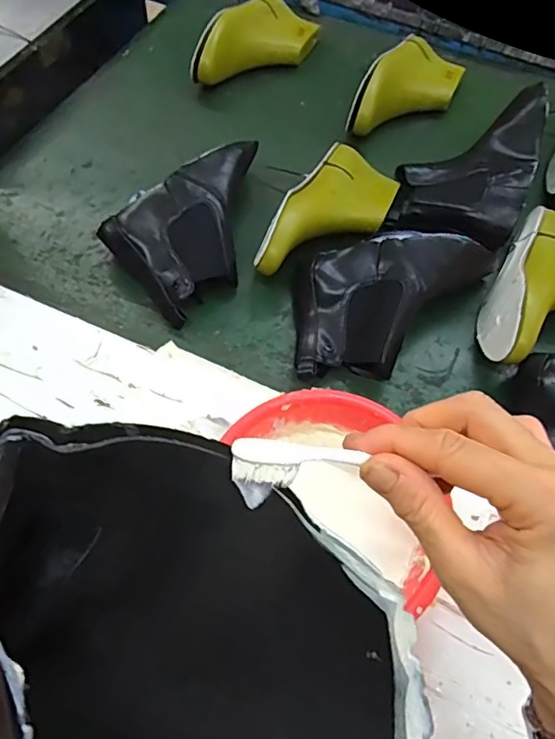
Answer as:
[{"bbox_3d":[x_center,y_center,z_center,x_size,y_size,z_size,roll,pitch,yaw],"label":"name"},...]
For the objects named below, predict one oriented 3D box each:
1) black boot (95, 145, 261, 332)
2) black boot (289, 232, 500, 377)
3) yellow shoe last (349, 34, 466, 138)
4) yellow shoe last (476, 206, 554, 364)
[{"bbox_3d":[-0.078,-0.168,0.641,0.218,0.069,0.139,-38,71,-20],"label":"black boot"},{"bbox_3d":[0.131,-0.072,0.583,0.219,0.066,0.164,1,63,-2],"label":"black boot"},{"bbox_3d":[0.193,-0.412,0.792,0.107,0.080,0.230,32,66,13],"label":"yellow shoe last"},{"bbox_3d":[0.302,-0.085,0.600,0.112,0.066,0.225,29,65,11],"label":"yellow shoe last"}]

